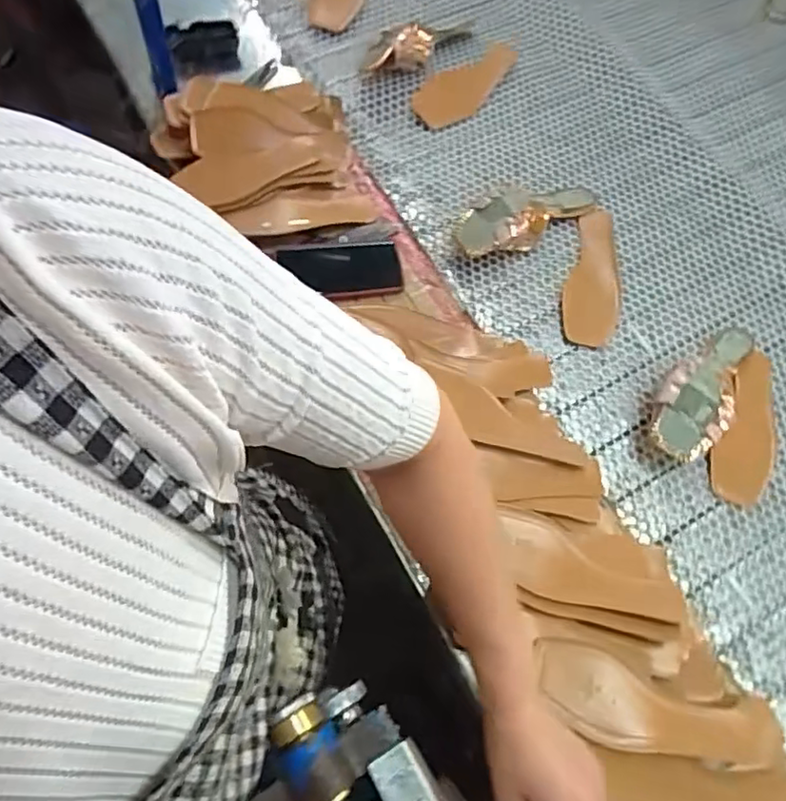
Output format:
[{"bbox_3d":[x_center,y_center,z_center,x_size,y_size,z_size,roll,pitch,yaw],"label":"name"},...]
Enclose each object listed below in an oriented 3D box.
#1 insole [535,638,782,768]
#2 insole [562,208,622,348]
[{"bbox_3d":[0.253,0.300,0.585,0.240,0.034,0.076,17,65,3],"label":"insole"},{"bbox_3d":[0.292,-0.178,0.891,0.079,0.016,0.225,8,65,-1],"label":"insole"}]

